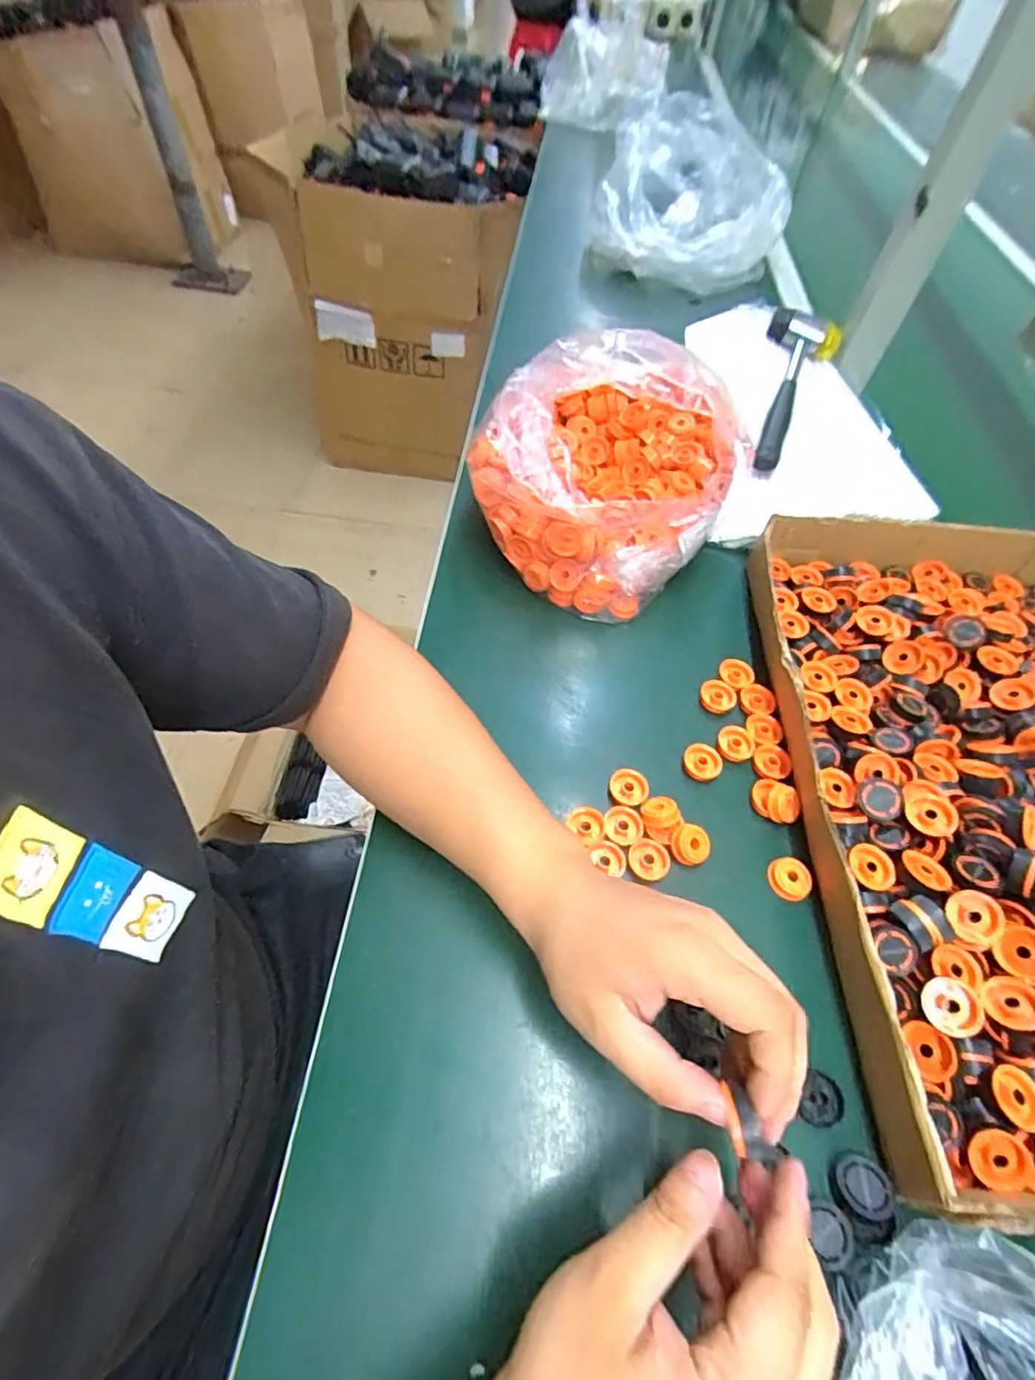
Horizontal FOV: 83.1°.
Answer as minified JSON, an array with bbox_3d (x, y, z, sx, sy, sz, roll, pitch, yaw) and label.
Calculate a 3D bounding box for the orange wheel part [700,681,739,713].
[{"bbox_3d":[0.153,0.005,0.447,0.026,0.006,0.027,2,56,-3],"label":"orange wheel part"}]

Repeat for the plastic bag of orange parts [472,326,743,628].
[{"bbox_3d":[0.073,-0.197,0.488,0.209,0.154,0.204,26,58,13],"label":"plastic bag of orange parts"}]

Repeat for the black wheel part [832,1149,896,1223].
[{"bbox_3d":[0.166,0.240,0.281,0.025,0.006,0.025,3,36,20],"label":"black wheel part"}]

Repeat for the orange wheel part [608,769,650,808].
[{"bbox_3d":[0.077,0.068,0.406,0.026,0.006,0.027,2,56,-3],"label":"orange wheel part"}]

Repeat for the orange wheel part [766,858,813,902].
[{"bbox_3d":[0.176,0.121,0.375,0.025,0.013,0.025,2,56,-3],"label":"orange wheel part"}]

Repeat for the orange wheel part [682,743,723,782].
[{"bbox_3d":[0.133,0.052,0.420,0.027,0.004,0.027,-1,73,3],"label":"orange wheel part"}]

